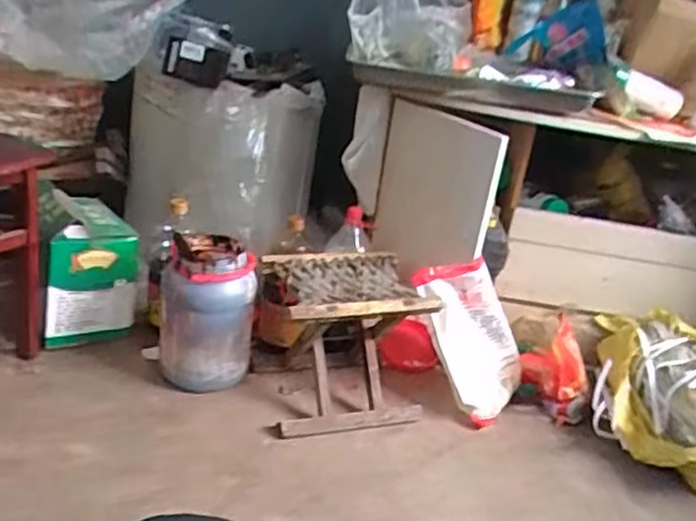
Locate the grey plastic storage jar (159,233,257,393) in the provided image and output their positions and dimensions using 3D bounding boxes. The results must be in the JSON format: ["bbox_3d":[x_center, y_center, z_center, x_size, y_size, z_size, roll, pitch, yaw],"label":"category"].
[{"bbox_3d":[-0.264,0.098,1.274,0.165,0.260,0.171,4,25,-13],"label":"grey plastic storage jar"}]

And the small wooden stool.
[{"bbox_3d":[-0.006,0.146,1.263,0.266,0.258,0.209,-1,26,-18],"label":"small wooden stool"}]

